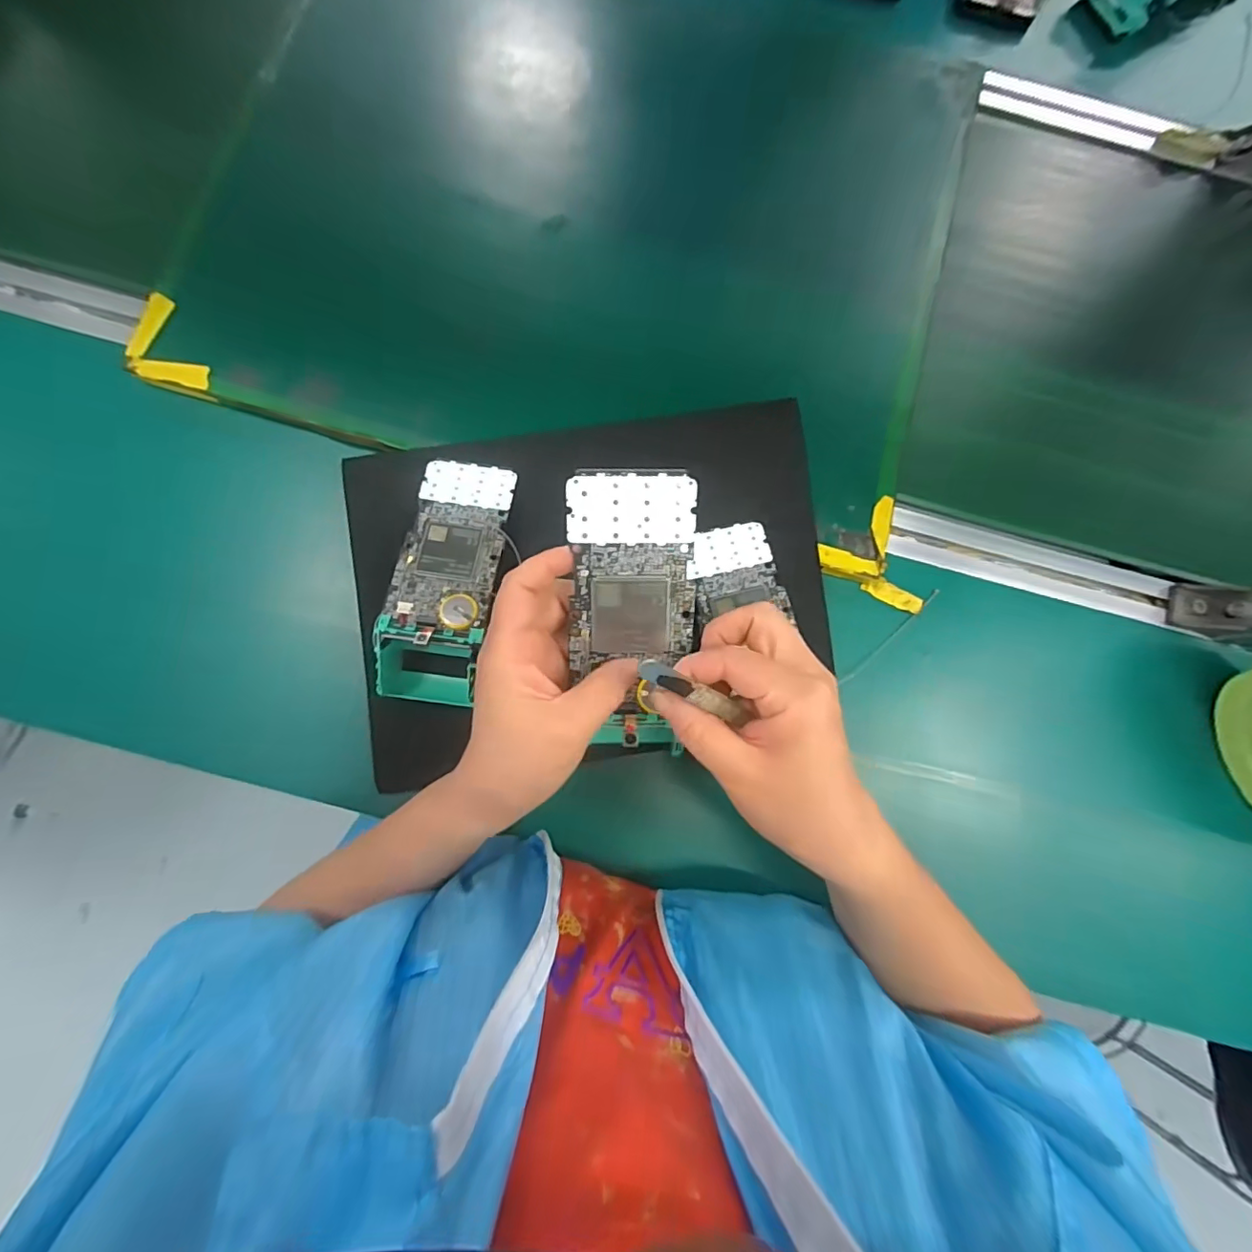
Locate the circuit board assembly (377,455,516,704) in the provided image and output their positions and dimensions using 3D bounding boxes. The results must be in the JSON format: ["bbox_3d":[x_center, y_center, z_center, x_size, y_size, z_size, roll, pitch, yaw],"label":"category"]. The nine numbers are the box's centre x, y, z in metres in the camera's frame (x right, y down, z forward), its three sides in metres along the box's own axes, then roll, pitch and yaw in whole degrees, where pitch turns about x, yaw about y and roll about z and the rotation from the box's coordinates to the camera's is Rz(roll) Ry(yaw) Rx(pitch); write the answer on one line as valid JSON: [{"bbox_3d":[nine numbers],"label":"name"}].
[{"bbox_3d":[-0.124,-0.034,0.379,0.069,0.058,0.174,11,83,-1],"label":"circuit board assembly"}]

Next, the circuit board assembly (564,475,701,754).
[{"bbox_3d":[0.003,-0.005,0.286,0.064,0.010,0.147,-1,104,-3],"label":"circuit board assembly"}]

